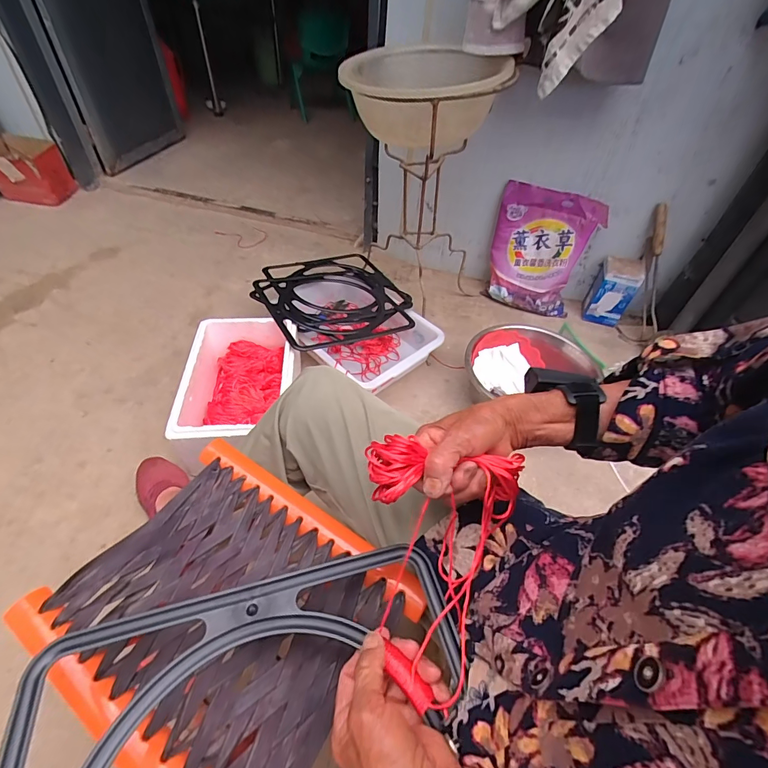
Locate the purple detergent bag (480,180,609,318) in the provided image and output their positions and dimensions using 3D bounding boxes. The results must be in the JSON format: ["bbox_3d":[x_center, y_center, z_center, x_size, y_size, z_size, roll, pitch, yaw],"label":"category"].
[{"bbox_3d":[0.438,-0.362,1.143,0.270,0.333,0.089,17,48,12],"label":"purple detergent bag"}]

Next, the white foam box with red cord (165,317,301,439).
[{"bbox_3d":[-0.306,0.013,0.881,0.228,0.140,0.326,-3,48,-9],"label":"white foam box with red cord"}]

